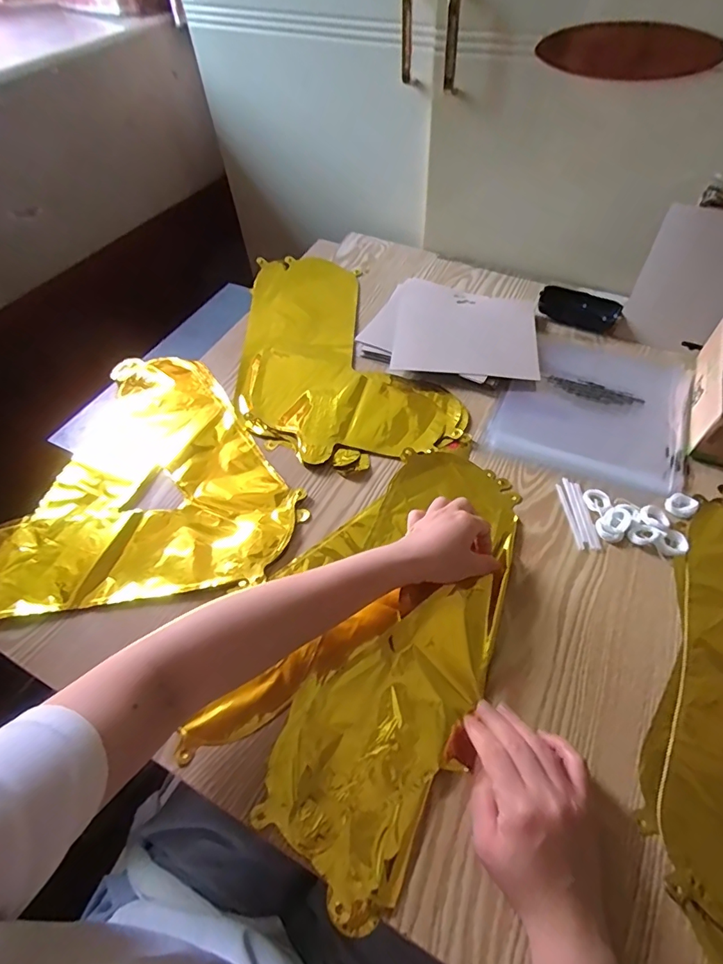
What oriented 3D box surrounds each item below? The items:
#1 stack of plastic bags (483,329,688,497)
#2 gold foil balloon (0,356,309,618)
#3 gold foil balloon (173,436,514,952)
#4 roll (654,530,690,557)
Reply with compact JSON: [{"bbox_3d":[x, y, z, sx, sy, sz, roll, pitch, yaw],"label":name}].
[{"bbox_3d":[0.285,-0.098,0.590,0.211,0.012,0.227,18,57,16],"label":"stack of plastic bags"},{"bbox_3d":[-0.295,0.012,0.539,0.350,0.013,0.371,-31,58,-17],"label":"gold foil balloon"},{"bbox_3d":[0.018,0.126,0.451,0.207,0.025,0.401,18,57,16],"label":"gold foil balloon"},{"bbox_3d":[0.304,0.061,0.466,0.030,0.009,0.024,-15,54,-6],"label":"roll"}]

